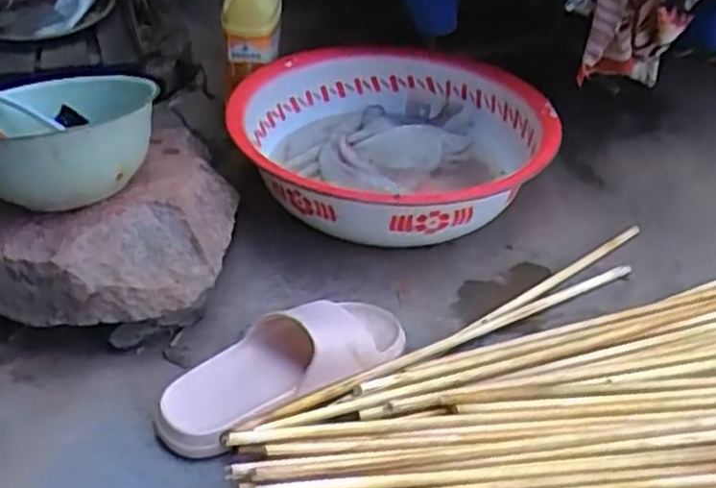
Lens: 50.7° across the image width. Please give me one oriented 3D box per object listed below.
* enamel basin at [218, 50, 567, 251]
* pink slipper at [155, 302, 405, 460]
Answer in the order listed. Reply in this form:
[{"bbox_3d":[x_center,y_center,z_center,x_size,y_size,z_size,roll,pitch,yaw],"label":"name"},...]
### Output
[{"bbox_3d":[0.049,-0.125,0.957,0.387,0.144,0.363,2,39,-2],"label":"enamel basin"},{"bbox_3d":[-0.067,0.109,0.705,0.250,0.057,0.103,-21,45,-28],"label":"pink slipper"}]

